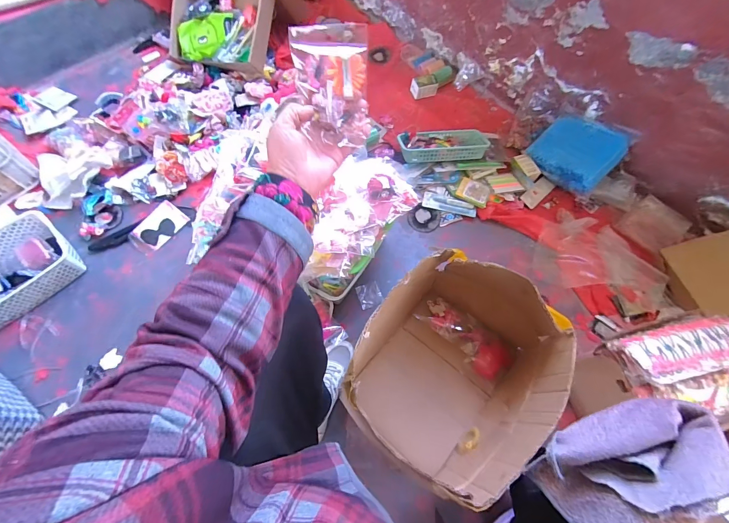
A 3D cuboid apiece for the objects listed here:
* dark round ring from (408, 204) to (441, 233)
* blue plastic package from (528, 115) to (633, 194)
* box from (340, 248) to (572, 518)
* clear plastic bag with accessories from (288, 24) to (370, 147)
[{"bbox_3d":[0.176,-0.125,0.988,0.092,0.017,0.088,0,65,-1],"label":"dark round ring"},{"bbox_3d":[0.652,-0.337,1.031,0.178,0.129,0.212,-39,72,-17],"label":"blue plastic package"},{"bbox_3d":[0.175,0.213,0.693,0.329,0.280,0.377,40,71,16],"label":"box"},{"bbox_3d":[-0.039,-0.209,0.394,0.086,0.019,0.128,-4,100,-13],"label":"clear plastic bag with accessories"}]

